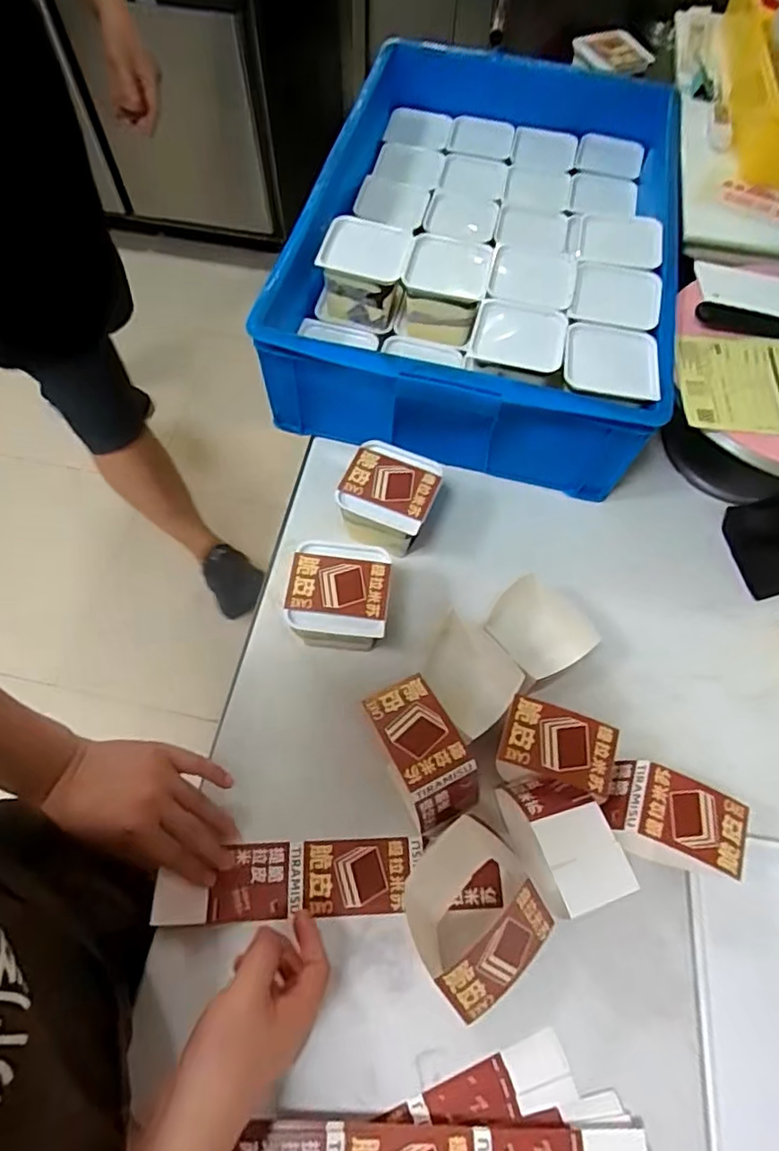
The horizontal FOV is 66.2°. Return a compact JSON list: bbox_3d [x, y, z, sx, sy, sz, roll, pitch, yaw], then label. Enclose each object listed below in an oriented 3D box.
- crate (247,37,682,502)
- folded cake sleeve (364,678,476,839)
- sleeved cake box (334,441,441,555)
[{"bbox_3d":[0.138,-0.441,0.796,0.431,0.164,0.680,13,64,6],"label":"crate"},{"bbox_3d":[0.030,0.159,0.533,0.060,0.074,0.121,-24,66,-12],"label":"folded cake sleeve"},{"bbox_3d":[-0.002,-0.077,0.649,0.094,0.083,0.108,20,65,9],"label":"sleeved cake box"}]

